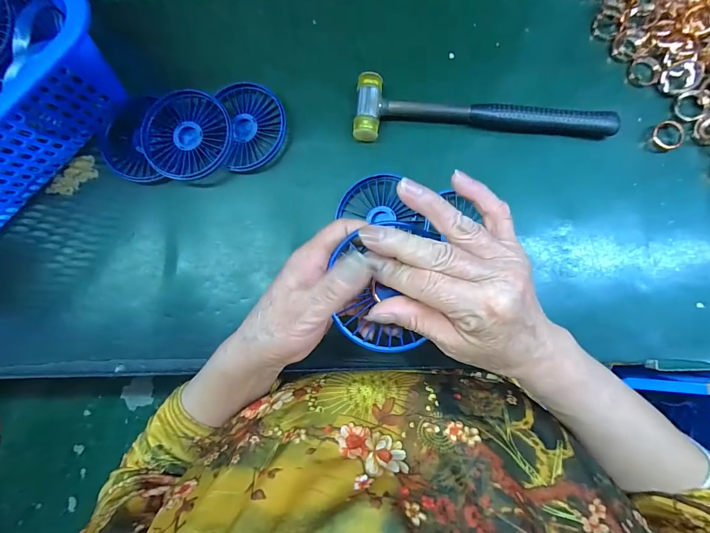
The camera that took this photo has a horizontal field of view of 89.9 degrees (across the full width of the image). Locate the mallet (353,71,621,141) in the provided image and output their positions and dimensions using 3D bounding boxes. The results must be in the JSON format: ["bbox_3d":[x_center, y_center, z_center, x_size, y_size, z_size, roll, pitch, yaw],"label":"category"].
[{"bbox_3d":[0.119,-0.152,0.339,0.236,0.020,0.061,0,85,5],"label":"mallet"}]

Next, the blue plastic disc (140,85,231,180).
[{"bbox_3d":[-0.168,-0.131,0.360,0.083,0.023,0.088,0,85,4],"label":"blue plastic disc"}]

